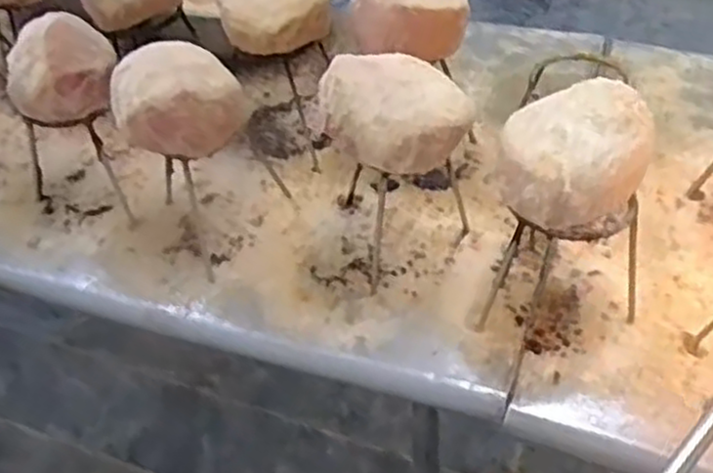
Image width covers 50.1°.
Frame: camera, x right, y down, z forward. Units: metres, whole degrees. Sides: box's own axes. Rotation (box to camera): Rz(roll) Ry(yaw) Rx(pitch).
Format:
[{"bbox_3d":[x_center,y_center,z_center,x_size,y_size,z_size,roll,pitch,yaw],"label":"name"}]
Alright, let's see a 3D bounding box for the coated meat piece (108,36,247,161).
[{"bbox_3d":[-0.187,-0.136,0.776,0.126,0.084,0.111,-22,48,-16],"label":"coated meat piece"}]

